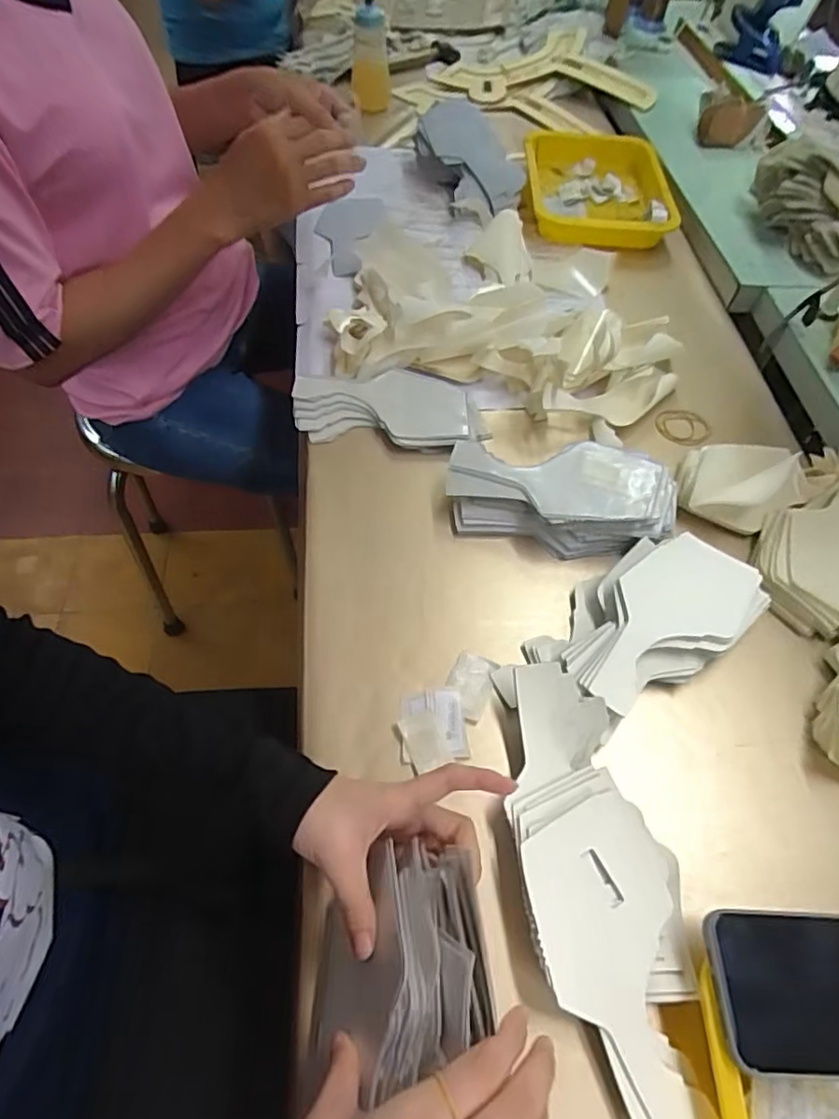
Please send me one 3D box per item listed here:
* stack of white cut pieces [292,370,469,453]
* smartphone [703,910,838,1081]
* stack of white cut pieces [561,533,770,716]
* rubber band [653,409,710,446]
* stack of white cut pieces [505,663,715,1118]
[{"bbox_3d":[-0.040,-0.161,0.643,0.181,0.023,0.096,9,57,1],"label":"stack of white cut pieces"},{"bbox_3d":[0.254,0.254,0.357,0.159,0.006,0.079,2,56,-1],"label":"smartphone"},{"bbox_3d":[0.195,0.046,0.515,0.189,0.051,0.113,-27,63,-21],"label":"stack of white cut pieces"},{"bbox_3d":[0.288,-0.145,0.668,0.062,0.006,0.037,12,85,2],"label":"rubber band"},{"bbox_3d":[0.117,0.213,0.412,0.102,0.033,0.285,-5,58,-7],"label":"stack of white cut pieces"}]

